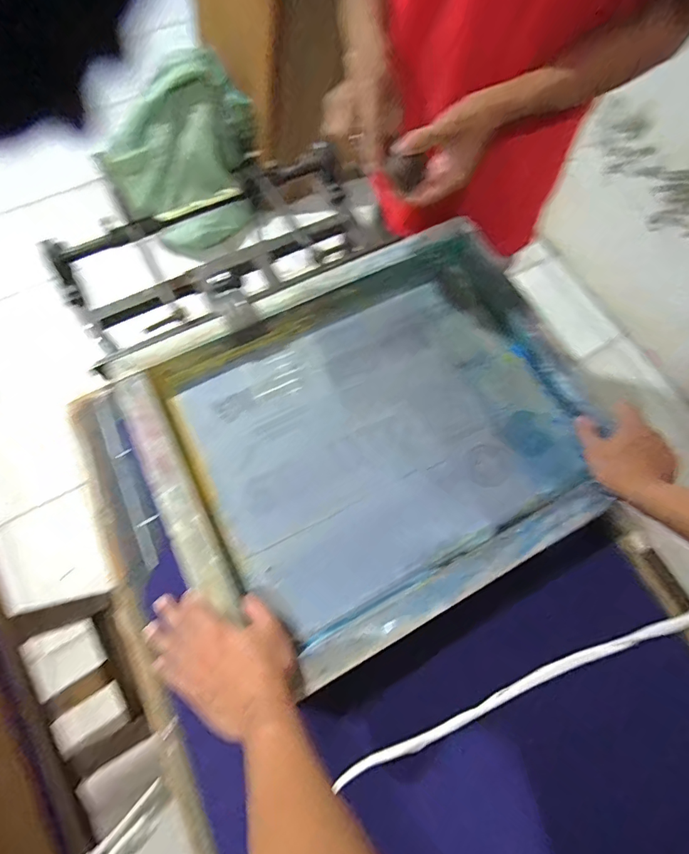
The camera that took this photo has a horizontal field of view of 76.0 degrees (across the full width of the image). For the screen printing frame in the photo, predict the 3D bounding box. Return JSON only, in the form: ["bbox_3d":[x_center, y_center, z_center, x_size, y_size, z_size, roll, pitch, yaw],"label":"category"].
[{"bbox_3d":[0.039,-0.004,0.591,0.559,0.052,0.466,-28,73,-11],"label":"screen printing frame"}]

